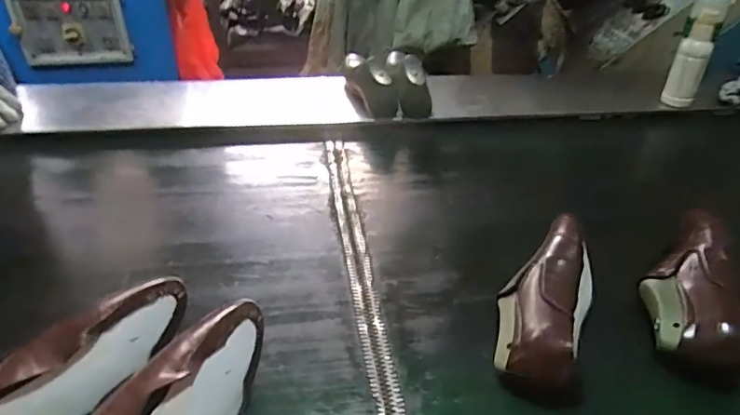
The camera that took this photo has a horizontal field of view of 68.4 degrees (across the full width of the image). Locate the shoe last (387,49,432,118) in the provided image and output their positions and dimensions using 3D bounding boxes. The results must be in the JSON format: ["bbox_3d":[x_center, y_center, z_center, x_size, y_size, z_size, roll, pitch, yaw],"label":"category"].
[{"bbox_3d":[0.078,-0.286,1.187,0.081,0.116,0.254,0,37,-4],"label":"shoe last"}]

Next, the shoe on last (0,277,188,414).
[{"bbox_3d":[-0.305,0.170,0.566,0.072,0.089,0.271,30,44,31],"label":"shoe on last"}]

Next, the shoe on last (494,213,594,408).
[{"bbox_3d":[0.218,0.113,0.672,0.099,0.078,0.258,15,38,16],"label":"shoe on last"}]

